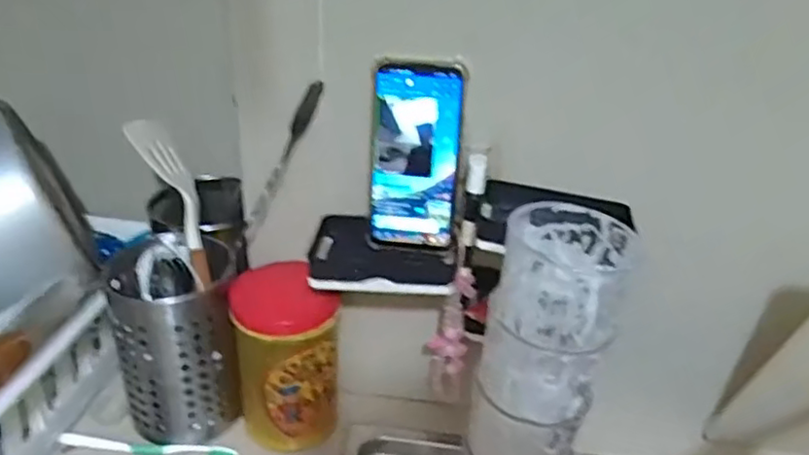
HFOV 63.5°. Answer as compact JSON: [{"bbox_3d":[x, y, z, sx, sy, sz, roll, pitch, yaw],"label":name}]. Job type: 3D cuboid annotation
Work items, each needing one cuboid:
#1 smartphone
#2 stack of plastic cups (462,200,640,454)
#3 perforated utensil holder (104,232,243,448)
[{"bbox_3d":[0.009,-0.059,0.551,0.078,0.163,0.006,6,20,11],"label":"smartphone"},{"bbox_3d":[0.082,0.141,0.451,0.090,0.315,0.072,5,28,3],"label":"stack of plastic cups"},{"bbox_3d":[-0.223,0.112,0.643,0.101,0.173,0.108,-7,30,-18],"label":"perforated utensil holder"}]

